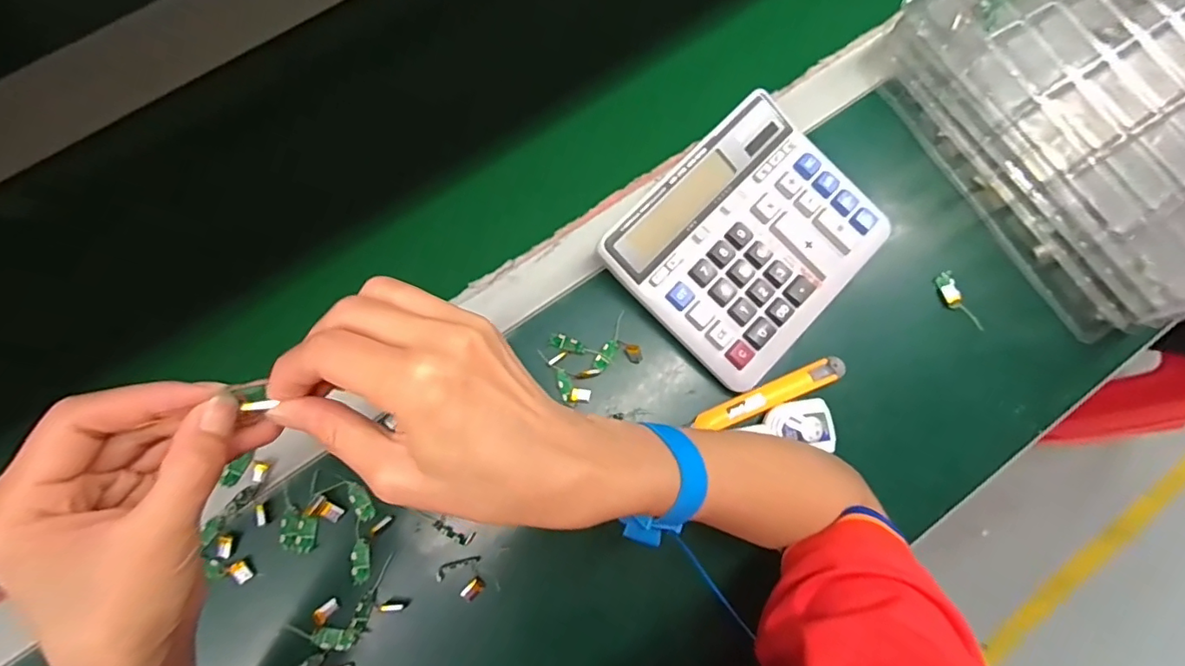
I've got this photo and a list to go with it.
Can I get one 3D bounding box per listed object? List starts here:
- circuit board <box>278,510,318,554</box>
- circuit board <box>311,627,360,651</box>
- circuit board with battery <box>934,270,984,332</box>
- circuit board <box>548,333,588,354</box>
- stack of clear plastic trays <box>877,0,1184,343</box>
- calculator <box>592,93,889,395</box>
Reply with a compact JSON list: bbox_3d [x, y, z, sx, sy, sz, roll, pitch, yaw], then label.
[{"bbox_3d":[-0.207,0.140,0.384,0.025,0.005,0.026,7,78,0],"label":"circuit board"},{"bbox_3d":[-0.174,0.207,0.370,0.028,0.006,0.014,6,78,0],"label":"circuit board"},{"bbox_3d":[0.294,-0.024,0.443,0.015,0.010,0.052,-18,79,-5],"label":"circuit board with battery"},{"bbox_3d":[-0.019,0.009,0.423,0.029,0.006,0.011,19,78,2],"label":"circuit board"},{"bbox_3d":[0.420,-0.187,0.445,0.248,0.082,0.292,-32,80,-8],"label":"stack of clear plastic trays"},{"bbox_3d":[0.121,-0.071,0.427,0.156,0.045,0.187,44,80,7],"label":"calculator"}]

